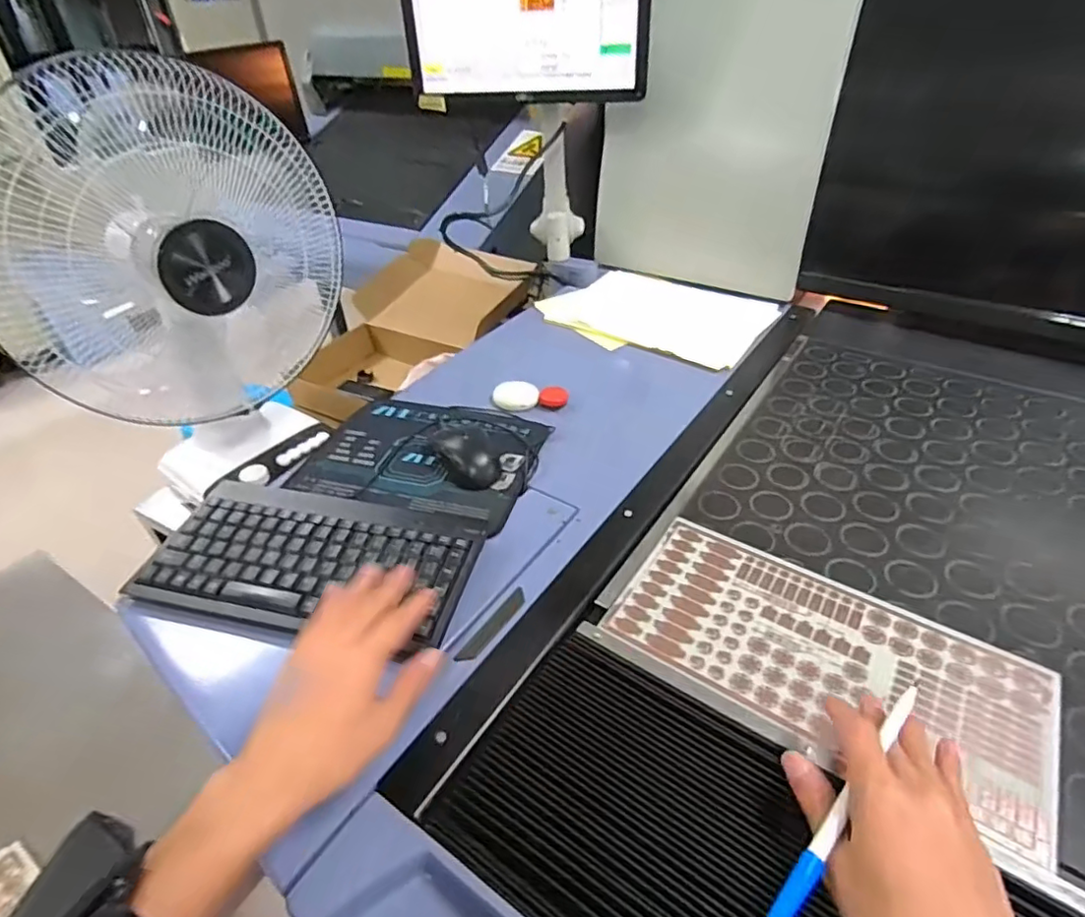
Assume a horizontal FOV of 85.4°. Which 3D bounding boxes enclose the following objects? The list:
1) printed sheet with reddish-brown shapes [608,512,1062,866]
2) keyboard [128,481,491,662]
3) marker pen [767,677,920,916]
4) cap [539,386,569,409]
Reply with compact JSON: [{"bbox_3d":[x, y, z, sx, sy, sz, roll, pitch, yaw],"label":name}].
[{"bbox_3d":[0.220,0.152,0.471,0.308,0.007,0.154,23,45,28],"label":"printed sheet with reddish-brown shapes"},{"bbox_3d":[-0.209,0.096,0.538,0.285,0.030,0.139,9,40,13],"label":"keyboard"},{"bbox_3d":[0.174,0.190,0.330,0.177,0.007,0.012,-37,50,-27],"label":"marker pen"},{"bbox_3d":[0.016,-0.085,0.817,0.039,0.017,0.039,-1,39,1],"label":"cap"}]

